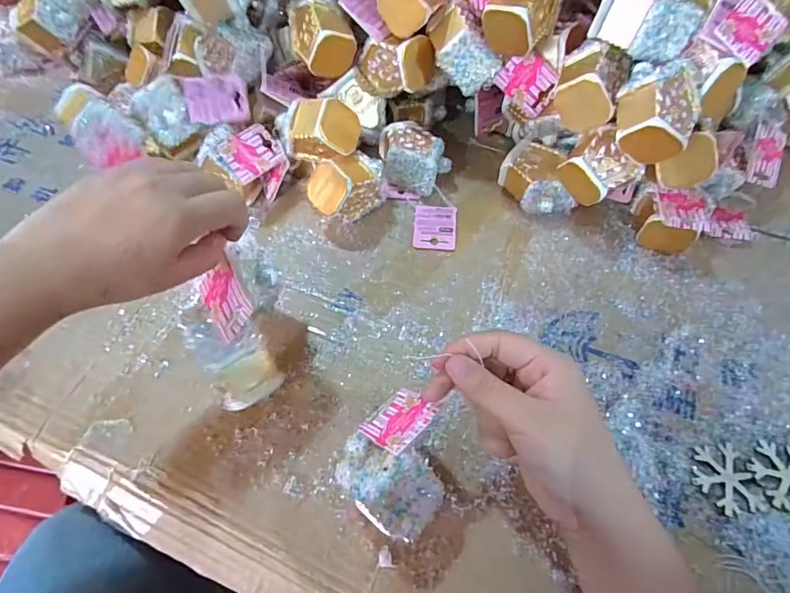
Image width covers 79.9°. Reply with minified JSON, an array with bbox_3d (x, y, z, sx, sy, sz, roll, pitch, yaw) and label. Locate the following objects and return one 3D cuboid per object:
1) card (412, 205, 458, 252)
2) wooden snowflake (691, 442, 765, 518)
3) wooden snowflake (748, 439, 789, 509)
[{"bbox_3d":[0.044,-0.076,0.516,0.046,0.004,0.064,4,57,5],"label":"card"},{"bbox_3d":[0.251,0.139,0.361,0.042,0.006,0.049,-3,56,-1],"label":"wooden snowflake"},{"bbox_3d":[0.300,0.137,0.358,0.047,0.004,0.052,-13,57,-7],"label":"wooden snowflake"}]

